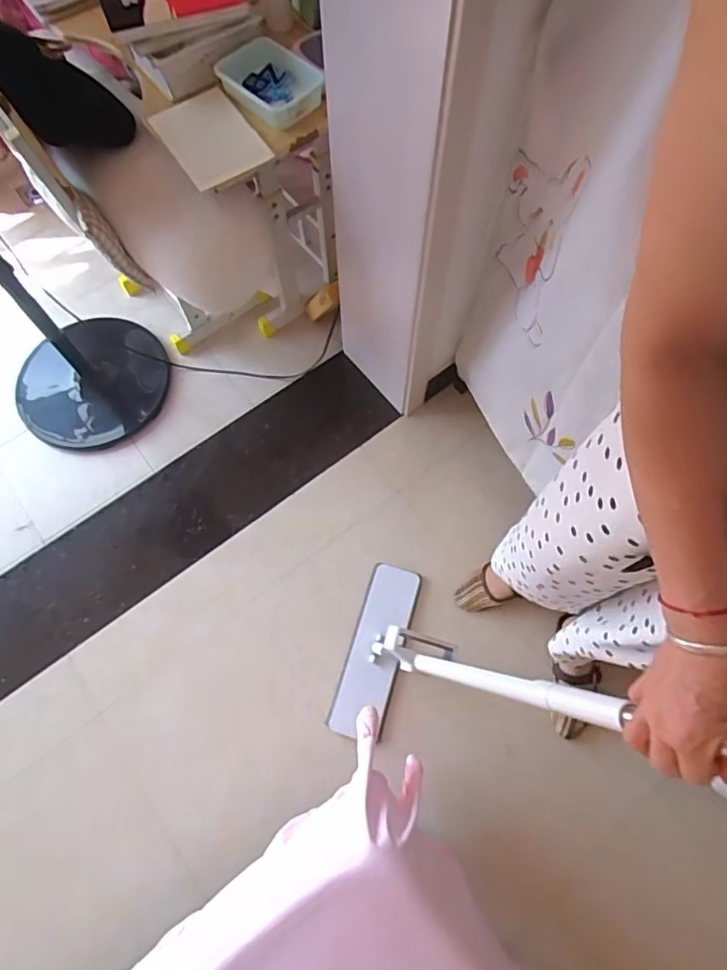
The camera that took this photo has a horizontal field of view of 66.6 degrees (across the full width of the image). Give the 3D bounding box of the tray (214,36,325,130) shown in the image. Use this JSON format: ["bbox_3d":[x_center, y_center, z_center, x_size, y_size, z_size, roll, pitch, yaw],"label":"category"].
[{"bbox_3d":[-0.159,-0.700,0.964,0.139,0.044,0.168,-33,72,-12],"label":"tray"}]

